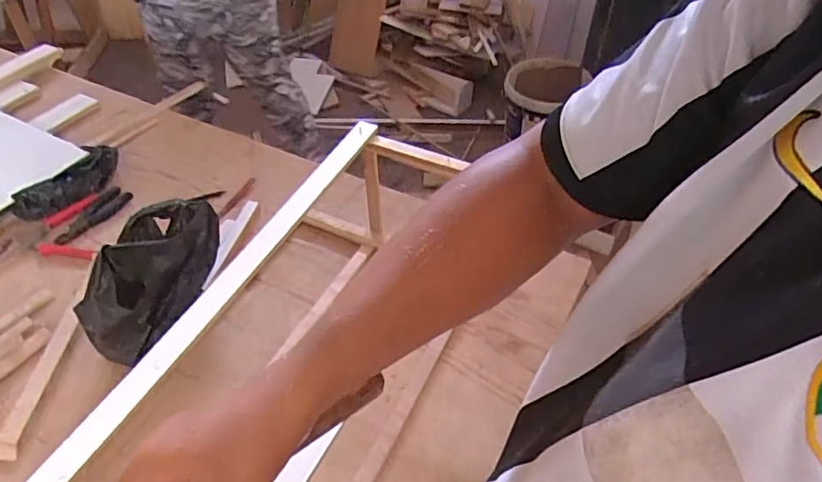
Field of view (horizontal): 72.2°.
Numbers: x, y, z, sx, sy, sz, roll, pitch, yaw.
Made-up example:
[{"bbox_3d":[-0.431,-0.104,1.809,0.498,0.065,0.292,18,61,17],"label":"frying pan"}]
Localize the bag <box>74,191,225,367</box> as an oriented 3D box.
[{"bbox_3d":[-0.357,0.051,0.795,0.095,0.165,0.215,19,50,16],"label":"bag"}]

